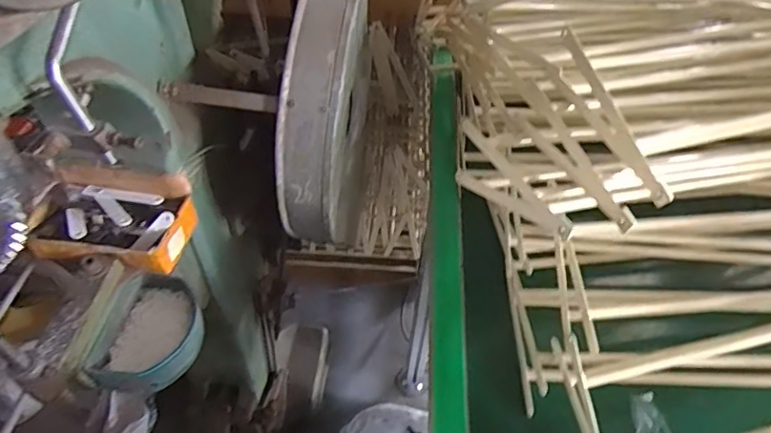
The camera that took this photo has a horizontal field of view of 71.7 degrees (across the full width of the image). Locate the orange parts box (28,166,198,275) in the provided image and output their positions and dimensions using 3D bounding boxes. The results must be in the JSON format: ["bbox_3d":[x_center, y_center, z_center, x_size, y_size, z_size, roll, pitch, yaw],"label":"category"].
[{"bbox_3d":[-0.349,0.003,0.677,0.190,0.061,0.113,5,51,2],"label":"orange parts box"}]

